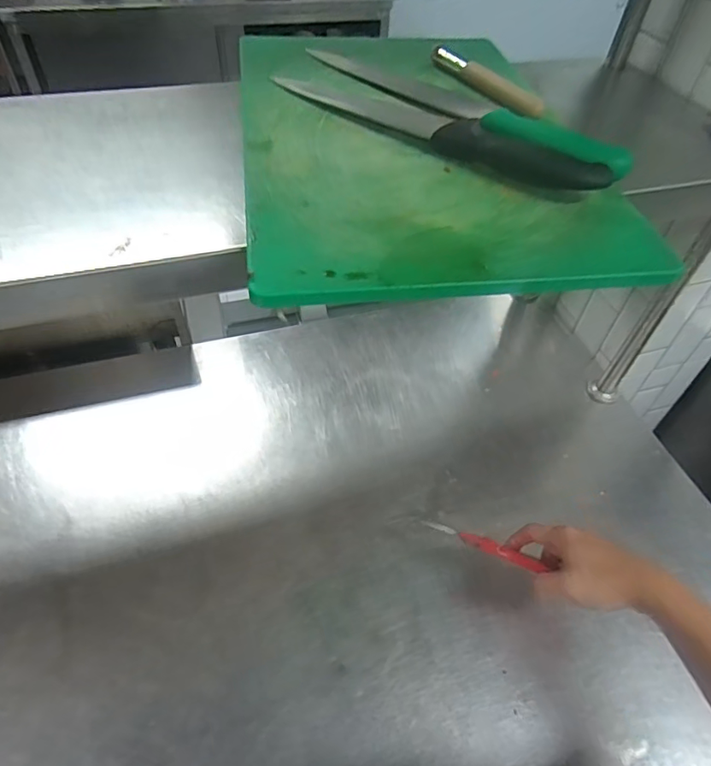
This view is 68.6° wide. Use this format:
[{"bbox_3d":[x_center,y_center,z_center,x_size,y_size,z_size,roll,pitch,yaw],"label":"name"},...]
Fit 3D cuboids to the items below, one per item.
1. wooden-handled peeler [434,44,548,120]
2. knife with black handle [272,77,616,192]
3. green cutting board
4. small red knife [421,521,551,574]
[{"bbox_3d":[0.130,-0.314,0.541,0.020,0.019,0.160,-25,55,-23],"label":"wooden-handled peeler"},{"bbox_3d":[0.065,-0.234,0.466,0.322,0.026,0.050,36,55,24],"label":"knife with black handle"},{"bbox_3d":[0.051,-0.232,0.480,0.300,0.021,0.451,-4,49,-8],"label":"green cutting board"},{"bbox_3d":[0.131,0.163,0.531,0.122,0.014,0.017,19,50,17],"label":"small red knife"}]

